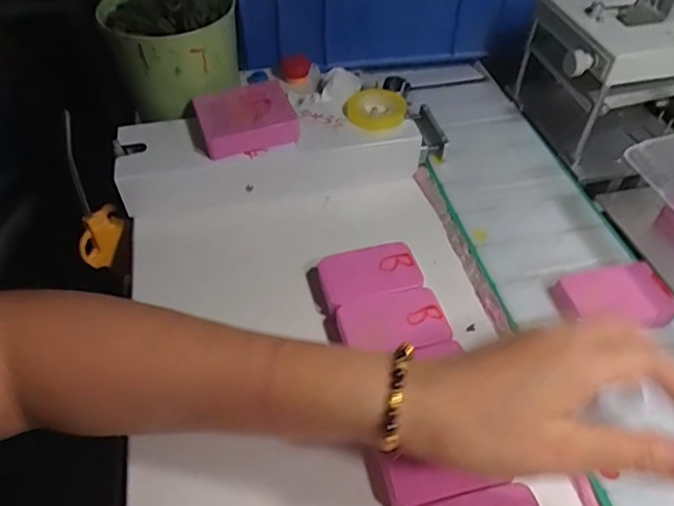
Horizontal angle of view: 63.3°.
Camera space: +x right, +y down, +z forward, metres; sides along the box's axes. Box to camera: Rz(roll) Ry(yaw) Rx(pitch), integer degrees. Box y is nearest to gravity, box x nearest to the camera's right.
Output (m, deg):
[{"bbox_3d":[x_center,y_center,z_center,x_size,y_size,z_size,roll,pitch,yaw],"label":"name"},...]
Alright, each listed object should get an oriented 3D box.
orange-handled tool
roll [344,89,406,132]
[{"bbox_3d":[-0.215,-0.050,0.468,0.039,0.133,0.020,-16,21,-14],"label":"orange-handled tool"},{"bbox_3d":[0.035,-0.128,0.488,0.050,0.012,0.050,0,48,0],"label":"roll"}]

